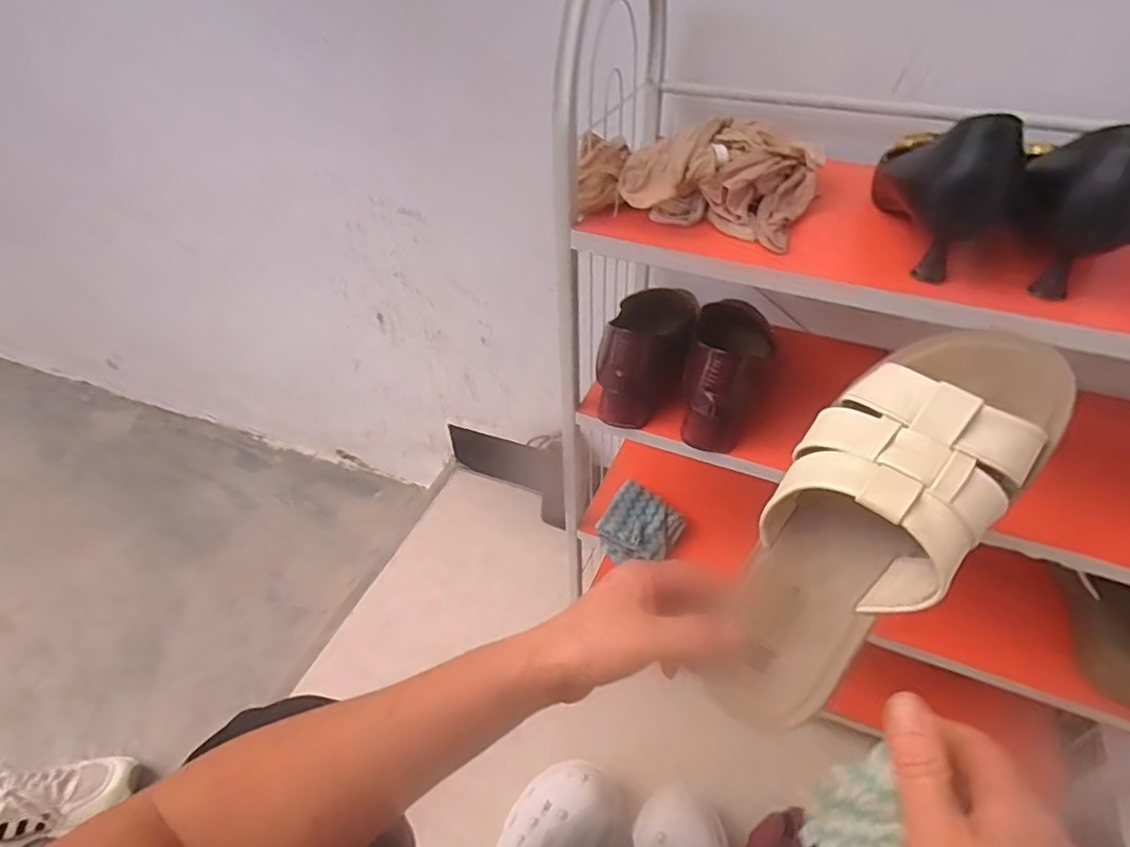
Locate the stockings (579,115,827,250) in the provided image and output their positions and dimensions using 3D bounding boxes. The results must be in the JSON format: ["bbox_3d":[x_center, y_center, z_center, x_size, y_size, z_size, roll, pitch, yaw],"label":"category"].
[{"bbox_3d":[0.106,-0.200,0.481,0.177,0.050,0.125,15,46,17],"label":"stockings"}]

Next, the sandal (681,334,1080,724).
[{"bbox_3d":[0.146,0.050,0.304,0.093,0.058,0.232,38,100,34],"label":"sandal"}]

